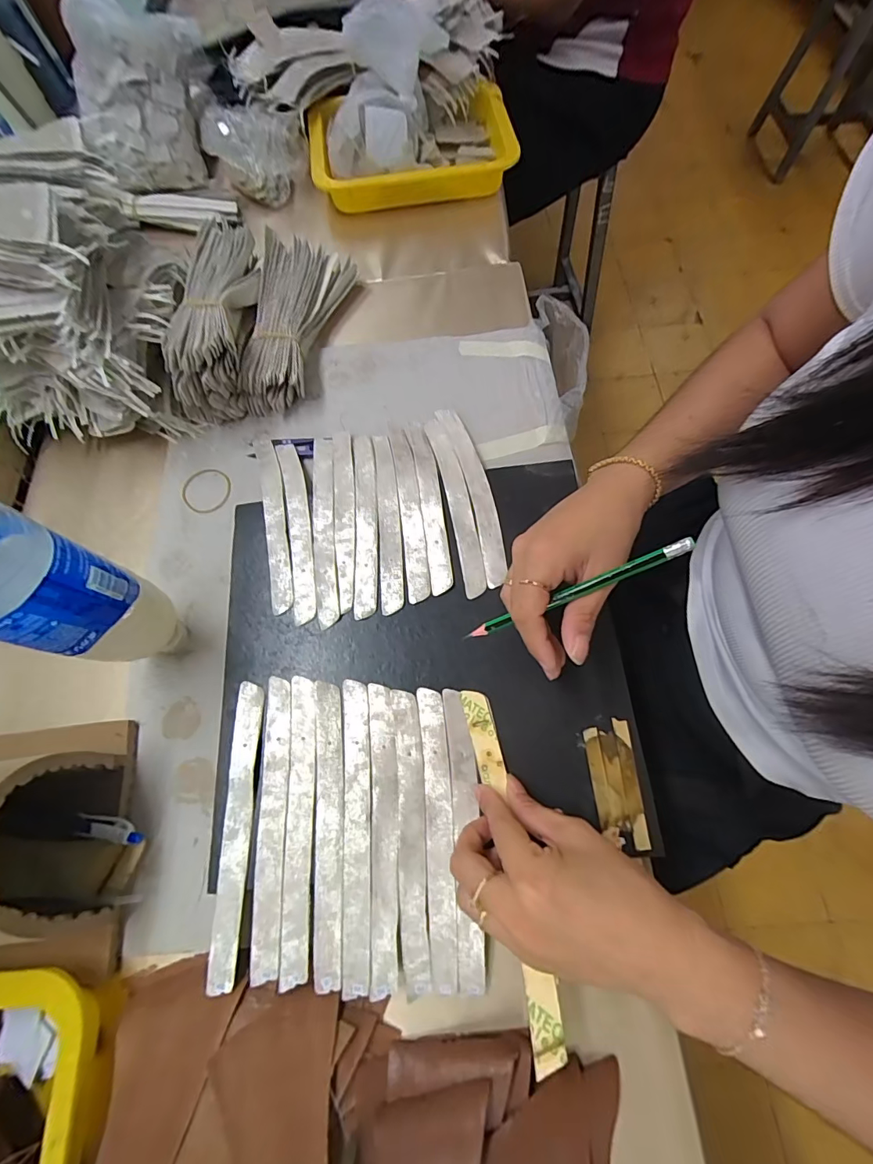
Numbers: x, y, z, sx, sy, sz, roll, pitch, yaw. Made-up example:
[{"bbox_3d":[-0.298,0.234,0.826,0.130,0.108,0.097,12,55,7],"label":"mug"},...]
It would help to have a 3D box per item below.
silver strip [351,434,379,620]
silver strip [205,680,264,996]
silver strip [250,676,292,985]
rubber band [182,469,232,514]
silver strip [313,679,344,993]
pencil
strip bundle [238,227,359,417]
[{"bbox_3d":[-0.062,-0.058,0.406,0.023,0.021,0.189,-6,69,1],"label":"silver strip"},{"bbox_3d":[-0.138,0.167,0.314,0.019,0.004,0.188,-1,70,2],"label":"silver strip"},{"bbox_3d":[-0.114,0.164,0.314,0.020,0.004,0.188,-3,69,2],"label":"silver strip"},{"bbox_3d":[-0.221,-0.088,0.436,0.048,0.005,0.051,-27,69,0],"label":"rubber band"},{"bbox_3d":[-0.074,0.165,0.311,0.021,0.004,0.188,-5,69,1],"label":"silver strip"},{"bbox_3d":[0.082,0.007,0.280,0.146,0.005,0.009,-25,68,20],"label":"pencil"},{"bbox_3d":[-0.146,-0.277,0.480,0.089,0.049,0.208,3,70,4],"label":"strip bundle"}]

